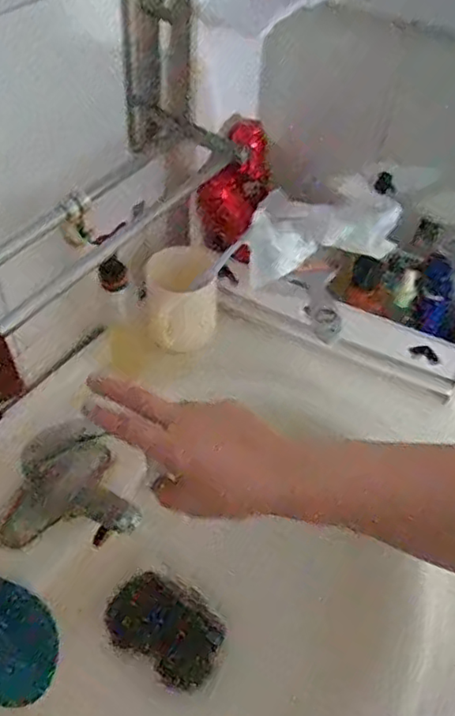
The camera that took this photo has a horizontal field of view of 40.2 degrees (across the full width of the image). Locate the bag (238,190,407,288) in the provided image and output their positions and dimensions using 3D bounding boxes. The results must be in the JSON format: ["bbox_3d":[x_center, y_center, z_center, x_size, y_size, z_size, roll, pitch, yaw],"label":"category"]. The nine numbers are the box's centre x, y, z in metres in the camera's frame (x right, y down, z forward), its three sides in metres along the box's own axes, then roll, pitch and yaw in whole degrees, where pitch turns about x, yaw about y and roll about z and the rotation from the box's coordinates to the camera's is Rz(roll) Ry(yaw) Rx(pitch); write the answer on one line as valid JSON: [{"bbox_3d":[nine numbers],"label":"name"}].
[{"bbox_3d":[0.098,-0.137,0.673,0.173,0.087,0.063,-4,44,25],"label":"bag"}]

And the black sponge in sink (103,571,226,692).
[{"bbox_3d":[-0.059,0.254,0.591,0.109,0.010,0.074,30,70,7],"label":"black sponge in sink"}]

